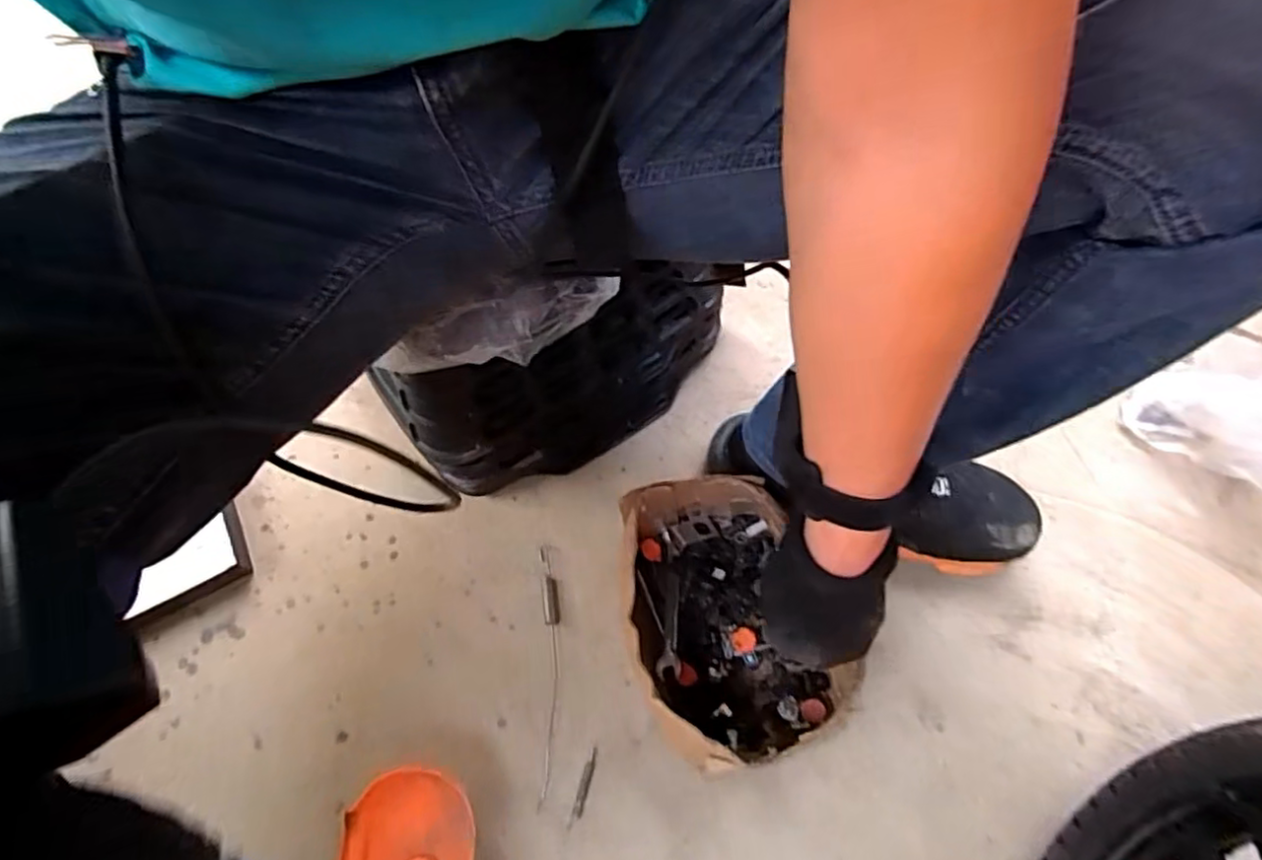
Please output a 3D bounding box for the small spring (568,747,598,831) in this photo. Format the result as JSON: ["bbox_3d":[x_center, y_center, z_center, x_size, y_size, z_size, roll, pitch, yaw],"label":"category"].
[{"bbox_3d":[-0.036,0.282,0.509,0.009,0.004,0.059,16,68,10],"label":"small spring"}]

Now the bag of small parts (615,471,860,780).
[{"bbox_3d":[0.073,0.144,0.512,0.142,0.093,0.200,-17,66,-4],"label":"bag of small parts"}]

